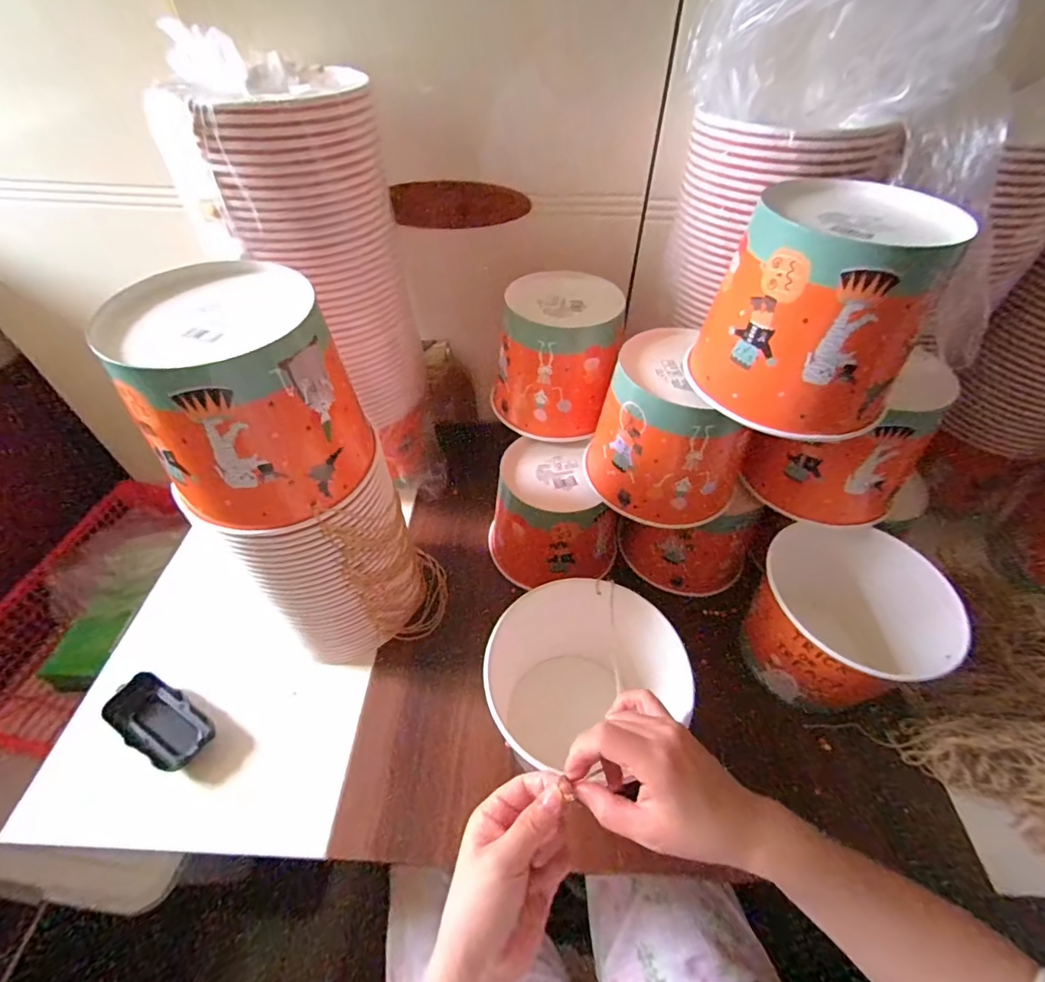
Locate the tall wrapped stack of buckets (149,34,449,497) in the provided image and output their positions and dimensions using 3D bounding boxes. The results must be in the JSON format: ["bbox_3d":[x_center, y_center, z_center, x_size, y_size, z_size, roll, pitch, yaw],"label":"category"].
[{"bbox_3d":[-0.201,-0.178,0.533,0.168,0.441,0.148,-27,54,-21],"label":"tall wrapped stack of buckets"}]

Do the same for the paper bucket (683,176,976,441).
[{"bbox_3d":[0.223,-0.137,0.364,0.139,0.128,0.141,31,56,24],"label":"paper bucket"}]

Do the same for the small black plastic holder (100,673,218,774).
[{"bbox_3d":[-0.342,0.220,0.461,0.103,0.022,0.050,23,53,19],"label":"small black plastic holder"}]

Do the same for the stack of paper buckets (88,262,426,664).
[{"bbox_3d":[-0.182,0.015,0.433,0.135,0.353,0.131,-21,52,-17],"label":"stack of paper buckets"}]

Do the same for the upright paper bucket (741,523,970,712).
[{"bbox_3d":[0.312,0.136,0.489,0.150,0.143,0.161,0,49,0],"label":"upright paper bucket"}]

